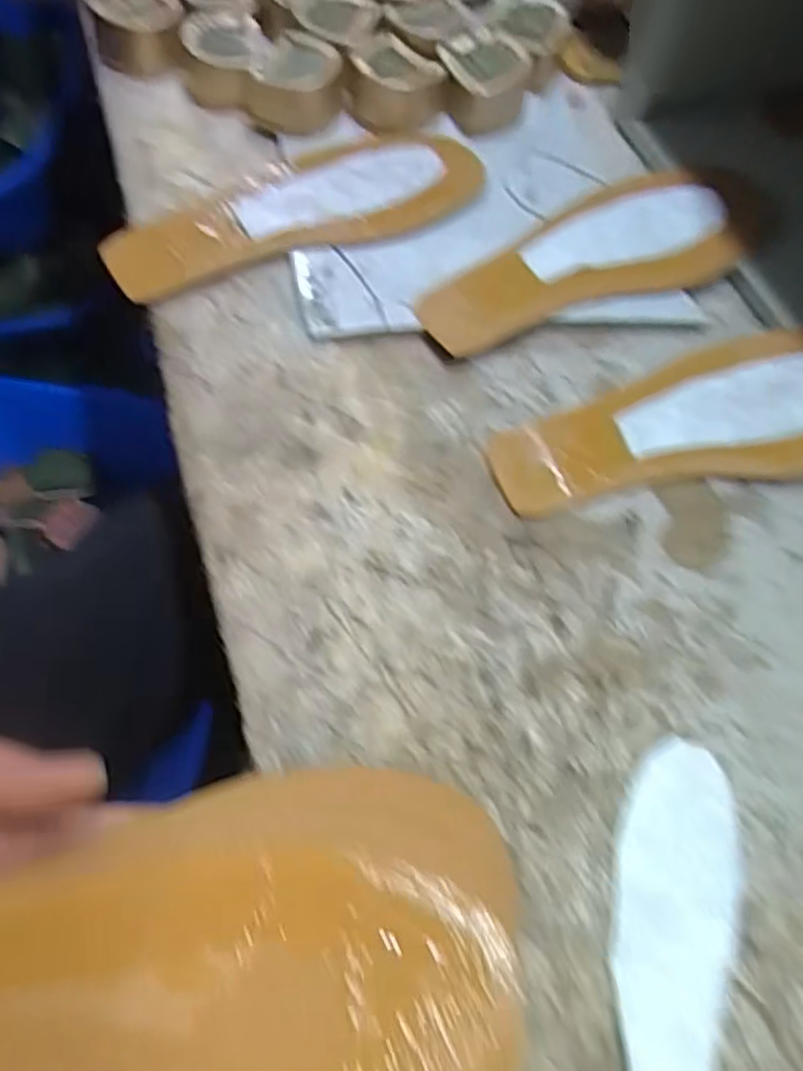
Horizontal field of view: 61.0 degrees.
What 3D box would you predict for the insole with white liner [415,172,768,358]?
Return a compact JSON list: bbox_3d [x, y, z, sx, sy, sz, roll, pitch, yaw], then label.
[{"bbox_3d":[0.106,-0.150,0.365,0.206,0.013,0.067,-24,69,-11],"label":"insole with white liner"}]

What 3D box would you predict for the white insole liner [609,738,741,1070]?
[{"bbox_3d":[0.096,0.133,0.235,0.041,0.011,0.117,12,67,4],"label":"white insole liner"}]

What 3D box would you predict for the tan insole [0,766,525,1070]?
[{"bbox_3d":[-0.066,0.131,0.211,0.203,0.016,0.100,-1,66,-8],"label":"tan insole"}]

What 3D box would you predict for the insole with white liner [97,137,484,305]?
[{"bbox_3d":[-0.056,-0.181,0.375,0.207,0.011,0.071,-19,68,-9],"label":"insole with white liner"}]

